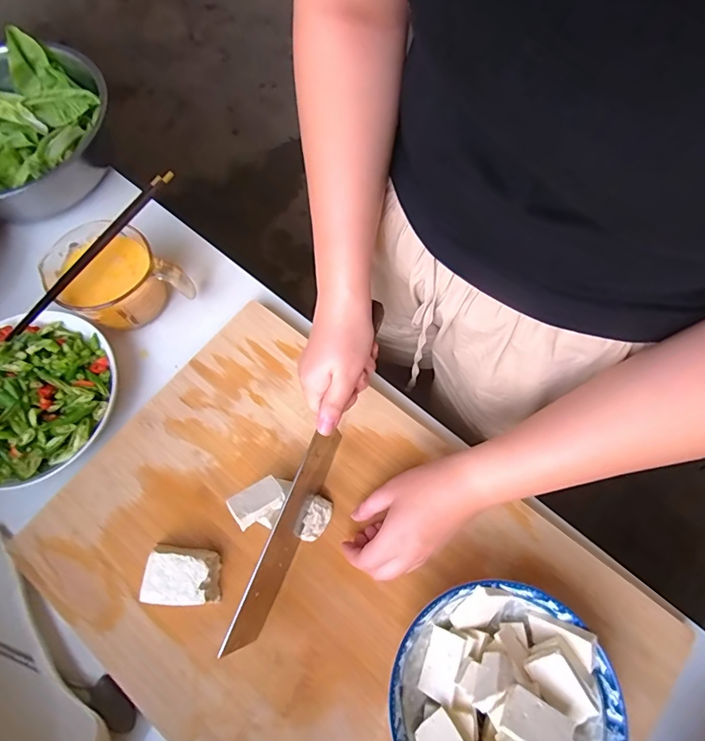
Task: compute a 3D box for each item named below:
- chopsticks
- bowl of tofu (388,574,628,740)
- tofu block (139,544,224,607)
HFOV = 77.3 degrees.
[{"bbox_3d":[-0.284,-0.134,0.488,0.013,0.014,0.251,30,73,12],"label":"chopsticks"},{"bbox_3d":[0.120,0.267,0.356,0.172,0.080,0.171,-1,70,1],"label":"bowl of tofu"},{"bbox_3d":[-0.159,0.192,0.415,0.062,0.029,0.048,1,70,2],"label":"tofu block"}]

